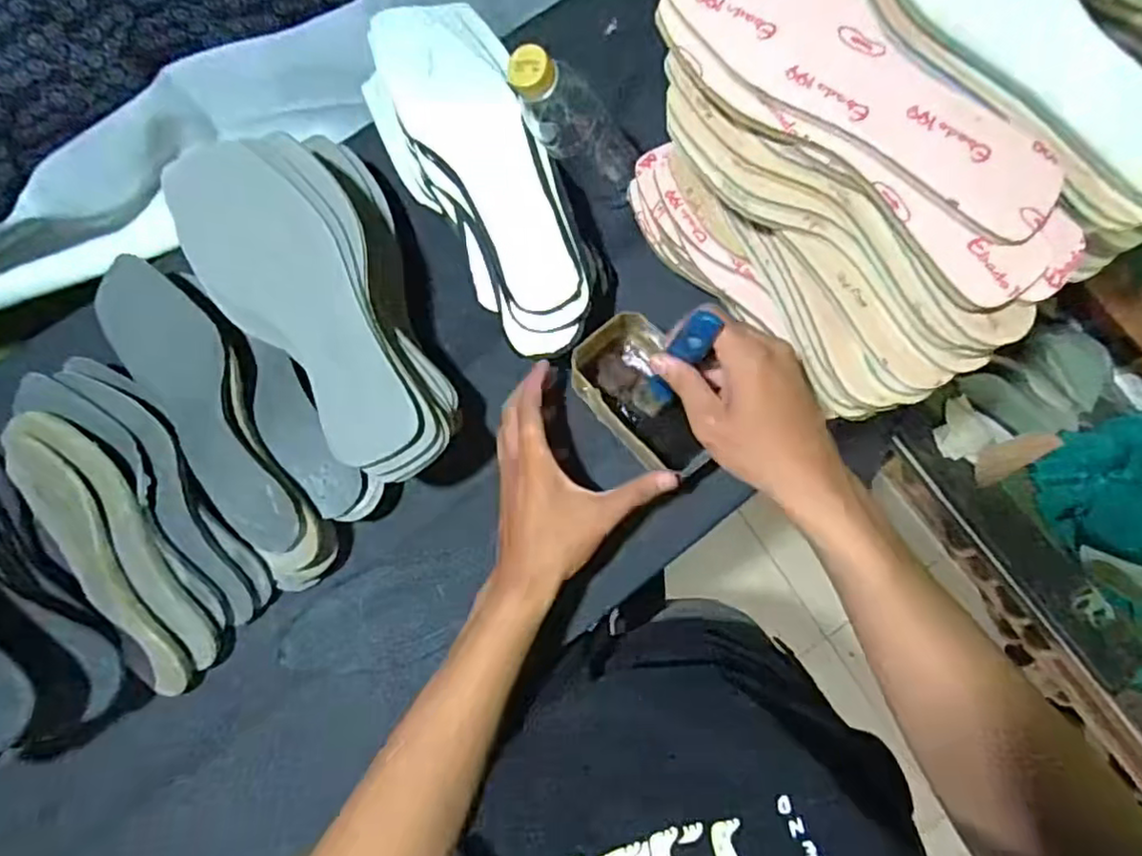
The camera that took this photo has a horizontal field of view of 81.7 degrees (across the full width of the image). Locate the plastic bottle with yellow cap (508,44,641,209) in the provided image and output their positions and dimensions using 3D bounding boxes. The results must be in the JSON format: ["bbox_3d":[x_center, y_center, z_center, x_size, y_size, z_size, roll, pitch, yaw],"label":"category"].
[{"bbox_3d":[0.007,-0.227,0.510,0.055,0.193,0.061,-20,79,21],"label":"plastic bottle with yellow cap"}]

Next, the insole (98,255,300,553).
[{"bbox_3d":[-0.270,-0.012,0.478,0.086,0.021,0.228,-36,84,23],"label":"insole"}]

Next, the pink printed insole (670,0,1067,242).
[{"bbox_3d":[0.151,-0.188,0.346,0.238,0.007,0.088,37,82,6],"label":"pink printed insole"}]

